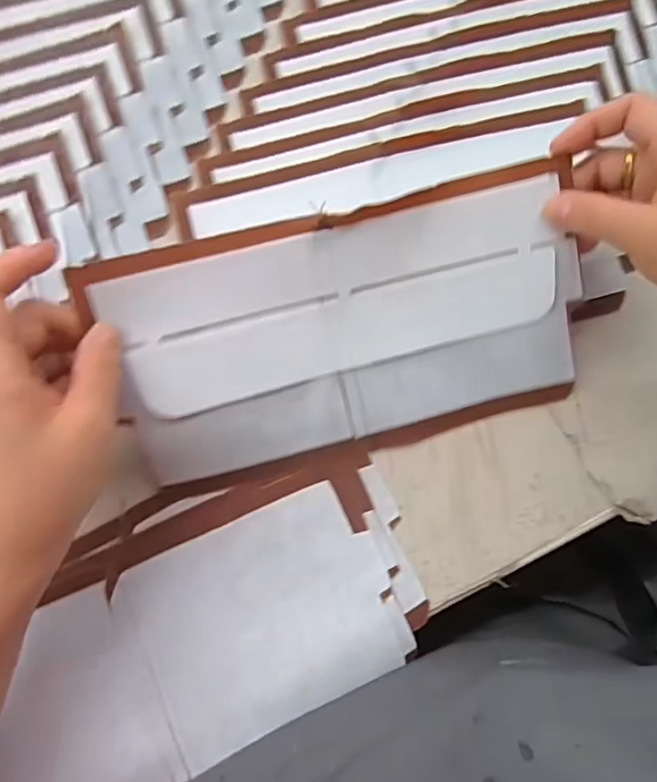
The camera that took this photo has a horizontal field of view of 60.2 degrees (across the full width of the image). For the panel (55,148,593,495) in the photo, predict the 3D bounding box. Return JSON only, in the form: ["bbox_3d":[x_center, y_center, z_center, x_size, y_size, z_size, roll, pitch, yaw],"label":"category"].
[{"bbox_3d":[0.013,-0.028,0.285,0.228,0.013,0.119,-15,106,-6],"label":"panel"}]

